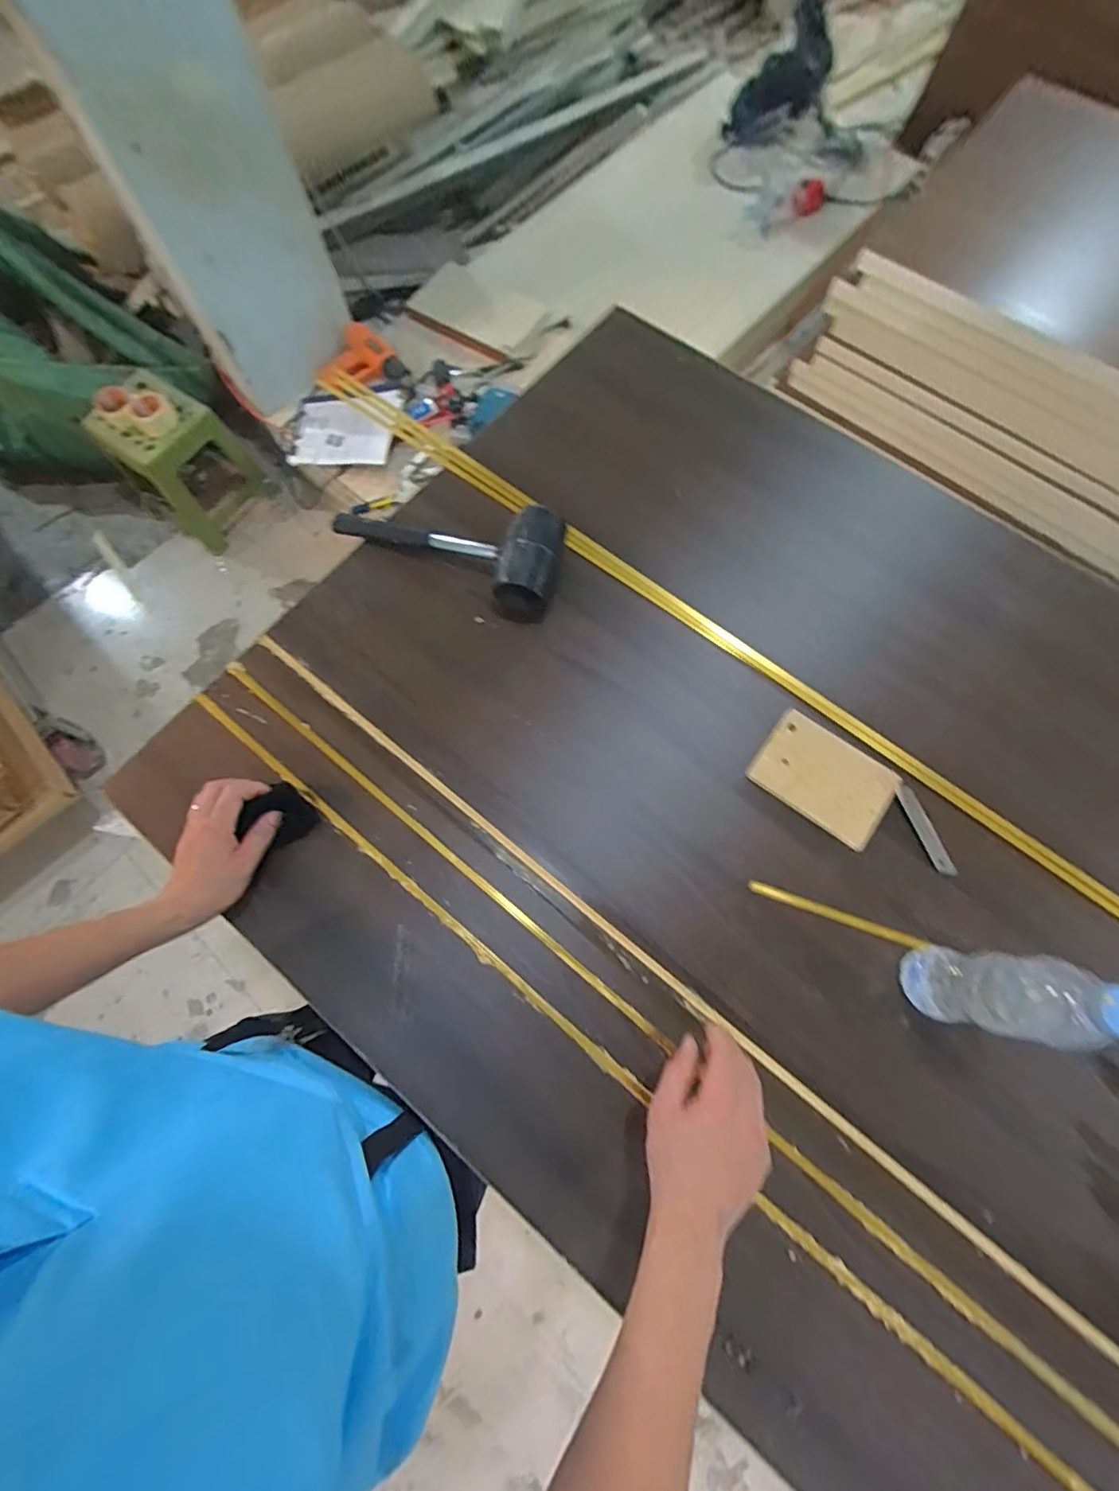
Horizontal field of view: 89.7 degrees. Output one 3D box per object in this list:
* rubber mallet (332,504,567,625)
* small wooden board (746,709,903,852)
[{"bbox_3d":[-0.140,-0.264,0.699,0.309,0.064,0.127,22,75,8],"label":"rubber mallet"},{"bbox_3d":[0.294,0.035,0.624,0.141,0.011,0.104,36,77,11],"label":"small wooden board"}]

